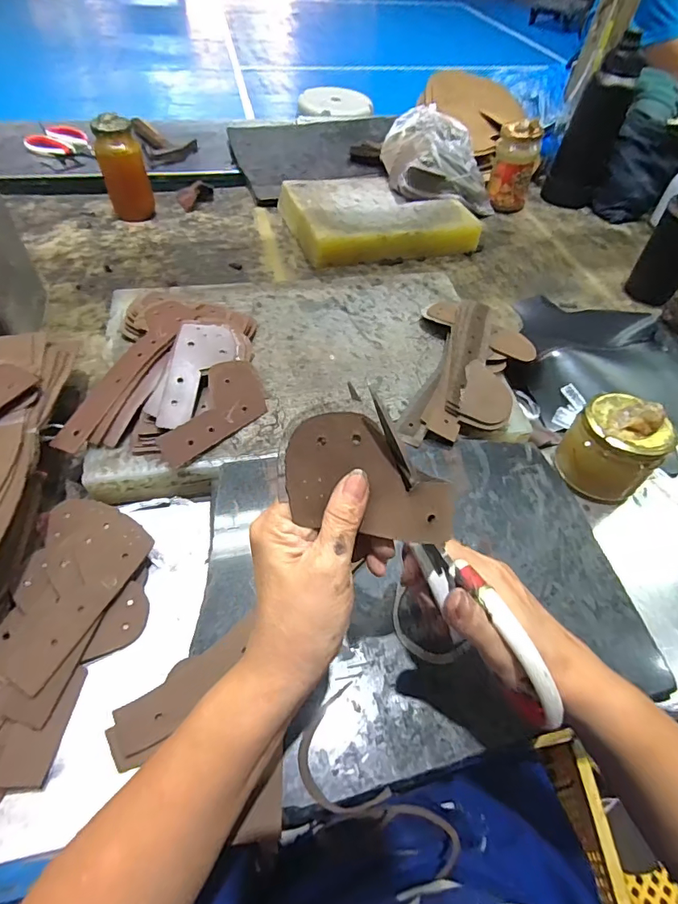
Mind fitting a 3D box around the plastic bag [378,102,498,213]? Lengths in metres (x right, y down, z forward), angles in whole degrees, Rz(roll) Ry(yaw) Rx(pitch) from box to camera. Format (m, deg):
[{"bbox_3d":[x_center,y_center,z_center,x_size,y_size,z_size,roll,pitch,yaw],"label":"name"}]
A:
[{"bbox_3d":[0.181,-0.539,0.865,0.192,0.116,0.211,-6,53,-9],"label":"plastic bag"}]

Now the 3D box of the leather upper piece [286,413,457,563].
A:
[{"bbox_3d":[0.017,0.014,0.239,0.087,0.004,0.063,4,96,-4],"label":"leather upper piece"}]

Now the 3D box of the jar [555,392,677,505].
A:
[{"bbox_3d":[0.270,-0.004,0.455,0.067,0.091,0.082,-28,59,-23],"label":"jar"}]

